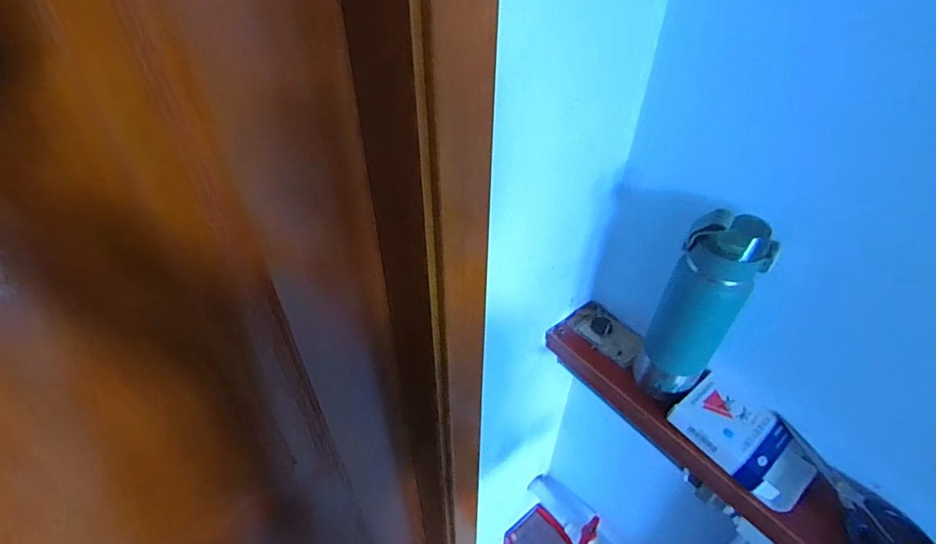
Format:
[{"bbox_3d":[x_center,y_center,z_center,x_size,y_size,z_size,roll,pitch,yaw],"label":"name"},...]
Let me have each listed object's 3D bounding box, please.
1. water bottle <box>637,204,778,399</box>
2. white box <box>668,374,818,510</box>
[{"bbox_3d":[0.262,0.044,0.525,0.079,0.260,0.066,28,49,27],"label":"water bottle"},{"bbox_3d":[0.334,0.197,0.550,0.097,0.027,0.148,-27,49,-27],"label":"white box"}]

